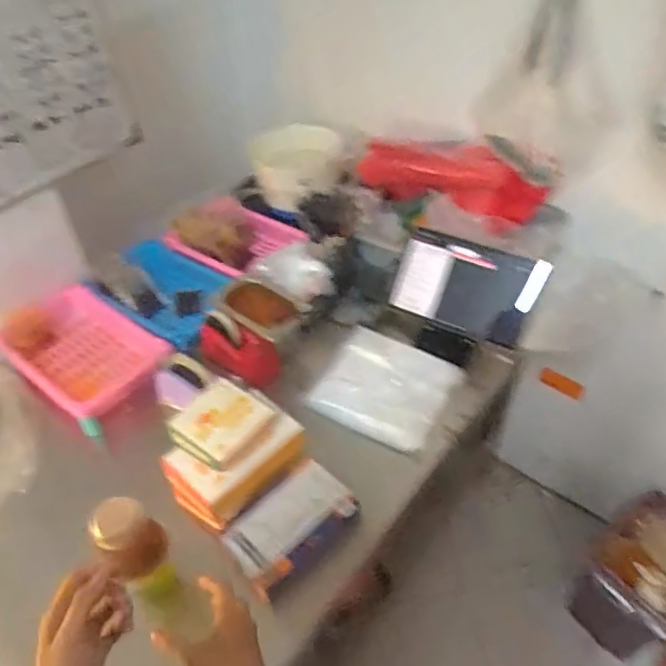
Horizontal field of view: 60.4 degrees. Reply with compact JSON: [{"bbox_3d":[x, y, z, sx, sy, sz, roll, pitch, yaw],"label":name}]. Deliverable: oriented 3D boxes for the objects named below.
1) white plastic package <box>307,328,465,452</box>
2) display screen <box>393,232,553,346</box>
[{"bbox_3d":[0.100,0.092,1.021,0.204,0.045,0.210,19,49,21],"label":"white plastic package"},{"bbox_3d":[0.241,-0.083,1.061,0.249,0.171,0.048,19,22,11],"label":"display screen"}]

